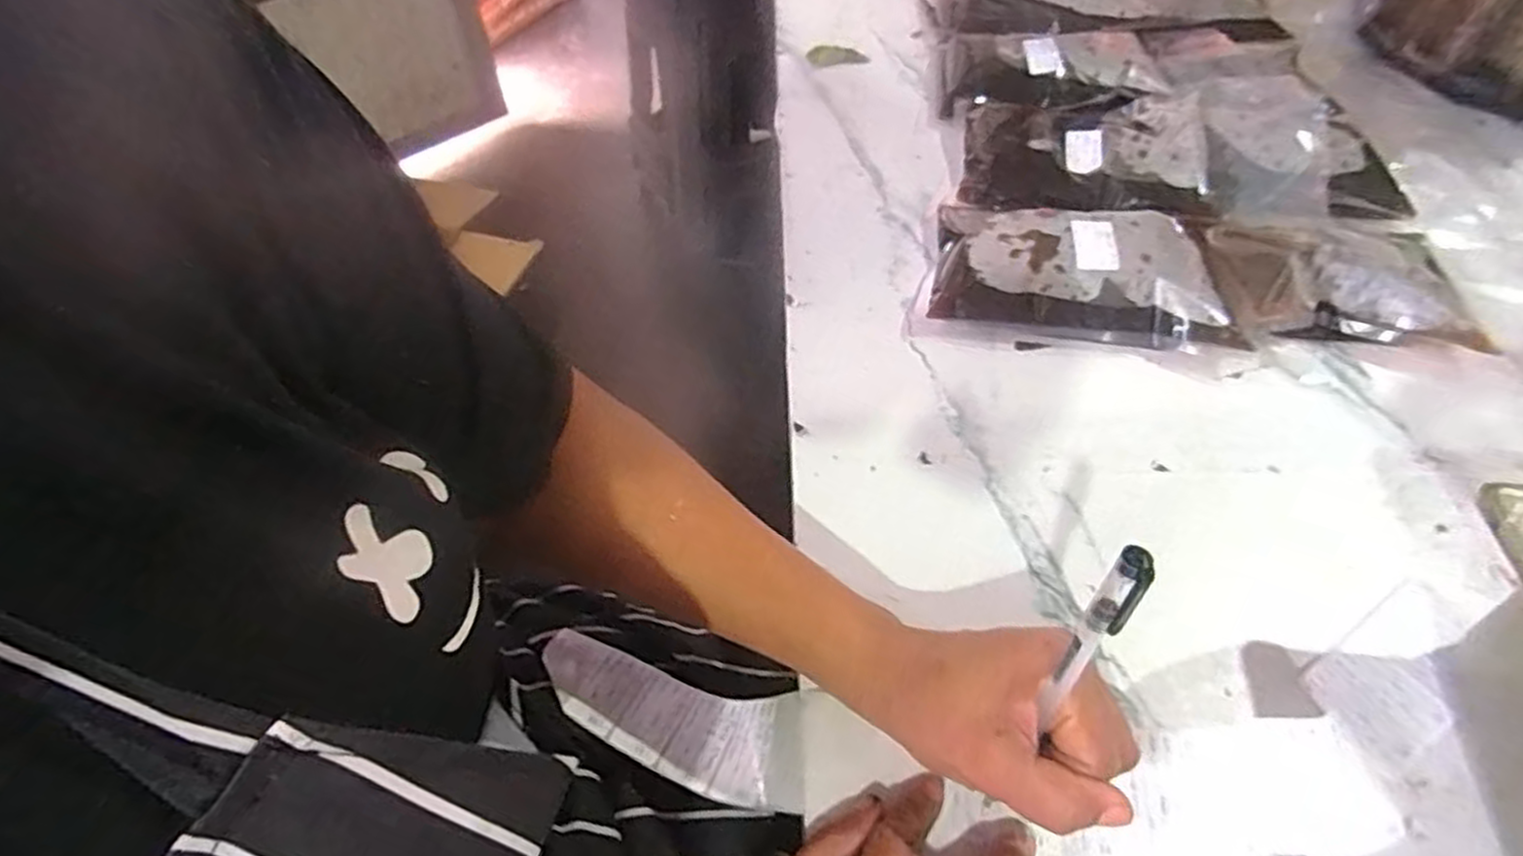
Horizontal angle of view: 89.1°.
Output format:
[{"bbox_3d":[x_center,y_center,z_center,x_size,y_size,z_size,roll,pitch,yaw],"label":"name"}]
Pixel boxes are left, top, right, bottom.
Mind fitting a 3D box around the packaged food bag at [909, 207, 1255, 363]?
[{"bbox_3d":[0.211,-0.109,0.518,0.192,0.041,0.124,8,52,8],"label":"packaged food bag"}]

